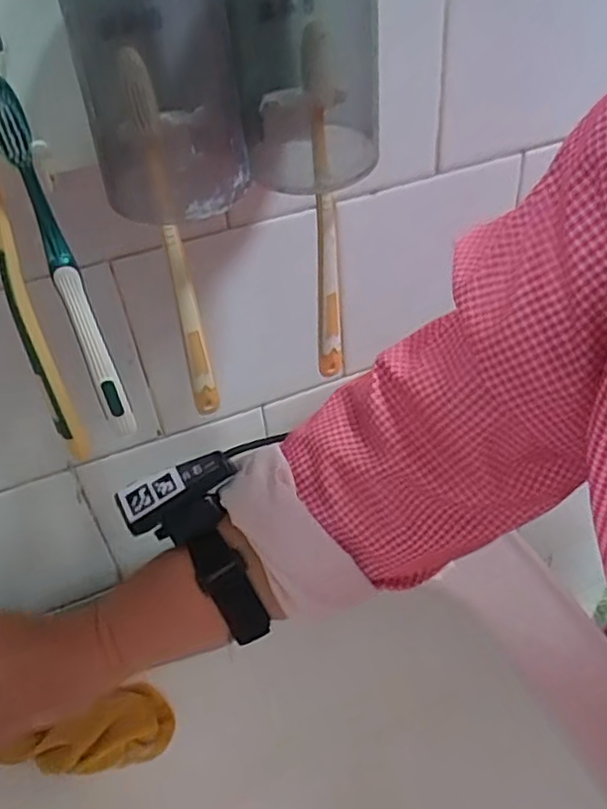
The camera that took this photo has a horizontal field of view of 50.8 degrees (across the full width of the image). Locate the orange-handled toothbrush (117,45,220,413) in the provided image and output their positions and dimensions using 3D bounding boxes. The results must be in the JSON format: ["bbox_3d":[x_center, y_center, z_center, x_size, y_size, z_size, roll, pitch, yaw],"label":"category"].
[{"bbox_3d":[-0.060,-0.066,0.301,0.011,0.180,0.017,-21,44,-17],"label":"orange-handled toothbrush"}]

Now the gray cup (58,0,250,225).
[{"bbox_3d":[-0.055,-0.117,0.248,0.059,0.093,0.054,-8,42,-3],"label":"gray cup"}]

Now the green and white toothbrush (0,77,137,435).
[{"bbox_3d":[-0.102,-0.048,0.285,0.013,0.178,0.022,-18,43,-14],"label":"green and white toothbrush"}]

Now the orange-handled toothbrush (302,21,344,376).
[{"bbox_3d":[0.011,-0.087,0.322,0.012,0.183,0.015,-8,42,-3],"label":"orange-handled toothbrush"}]

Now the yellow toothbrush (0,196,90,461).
[{"bbox_3d":[-0.123,-0.044,0.282,0.017,0.179,0.017,-21,44,-17],"label":"yellow toothbrush"}]

